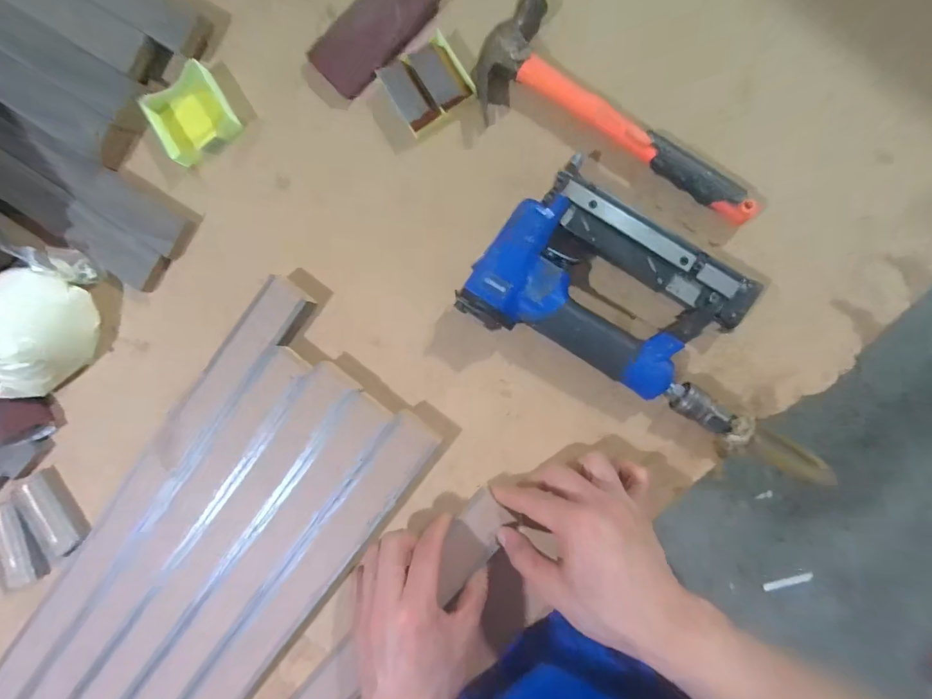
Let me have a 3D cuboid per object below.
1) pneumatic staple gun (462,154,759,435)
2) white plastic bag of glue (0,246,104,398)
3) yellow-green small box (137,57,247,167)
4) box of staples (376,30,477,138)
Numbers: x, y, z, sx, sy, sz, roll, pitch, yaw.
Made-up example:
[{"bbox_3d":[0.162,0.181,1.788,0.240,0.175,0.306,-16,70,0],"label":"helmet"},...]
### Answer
[{"bbox_3d":[0.122,-0.049,0.342,0.221,0.040,0.144,26,92,7],"label":"pneumatic staple gun"},{"bbox_3d":[-0.395,-0.024,0.391,0.092,0.056,0.135,-1,89,7],"label":"white plastic bag of glue"},{"bbox_3d":[-0.251,-0.214,0.393,0.069,0.018,0.074,-31,85,5],"label":"yellow-green small box"},{"bbox_3d":[-0.032,-0.224,0.366,0.064,0.010,0.061,-30,85,5],"label":"box of staples"}]

